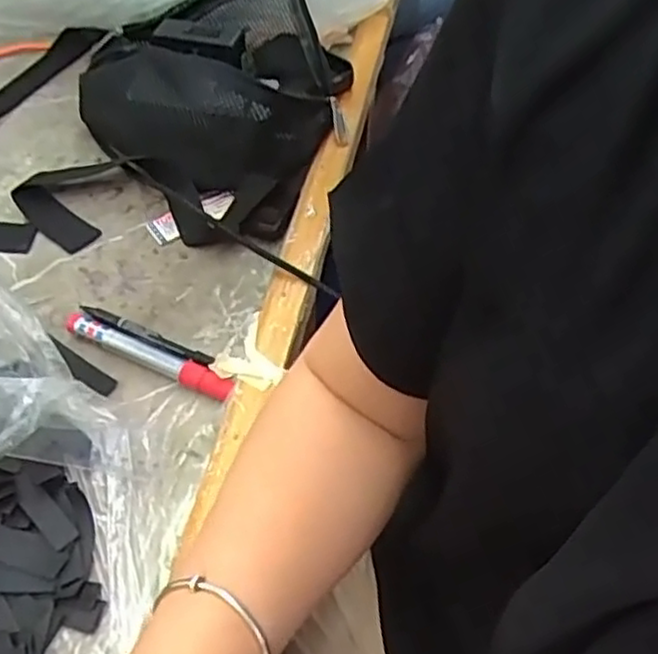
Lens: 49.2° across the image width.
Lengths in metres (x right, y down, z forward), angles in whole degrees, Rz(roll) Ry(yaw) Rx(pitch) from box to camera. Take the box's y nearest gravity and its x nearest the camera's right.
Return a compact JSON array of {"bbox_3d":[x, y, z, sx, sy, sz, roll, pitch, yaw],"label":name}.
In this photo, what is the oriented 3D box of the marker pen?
[{"bbox_3d":[-0.124,0.018,0.502,0.132,0.021,0.018,23,56,15],"label":"marker pen"}]

